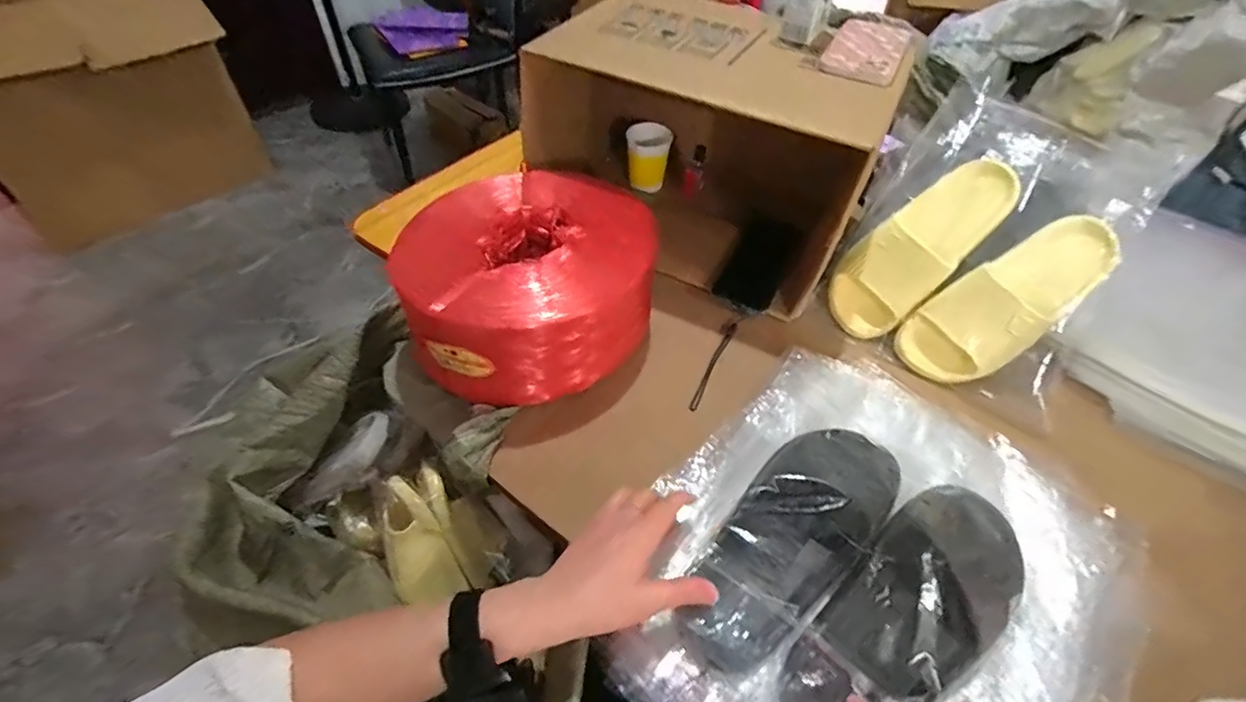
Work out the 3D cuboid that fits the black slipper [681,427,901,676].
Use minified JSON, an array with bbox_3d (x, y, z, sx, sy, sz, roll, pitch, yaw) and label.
[{"bbox_3d":[0.145,0.151,0.461,0.099,0.054,0.236,35,63,26],"label":"black slipper"}]

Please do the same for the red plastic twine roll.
[{"bbox_3d":[-0.118,-0.072,0.620,0.236,0.134,0.238,1,49,-1],"label":"red plastic twine roll"}]

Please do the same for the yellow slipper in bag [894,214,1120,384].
[{"bbox_3d":[0.435,-0.059,0.618,0.242,0.080,0.093,-39,55,7],"label":"yellow slipper in bag"}]

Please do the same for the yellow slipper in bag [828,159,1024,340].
[{"bbox_3d":[0.358,-0.131,0.657,0.251,0.061,0.099,-45,58,4],"label":"yellow slipper in bag"}]

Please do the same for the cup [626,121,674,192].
[{"bbox_3d":[0.039,-0.300,0.847,0.064,0.079,0.069,1,49,-1],"label":"cup"}]

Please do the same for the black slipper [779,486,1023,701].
[{"bbox_3d":[0.233,0.202,0.432,0.265,0.059,0.106,-31,56,-22],"label":"black slipper"}]

